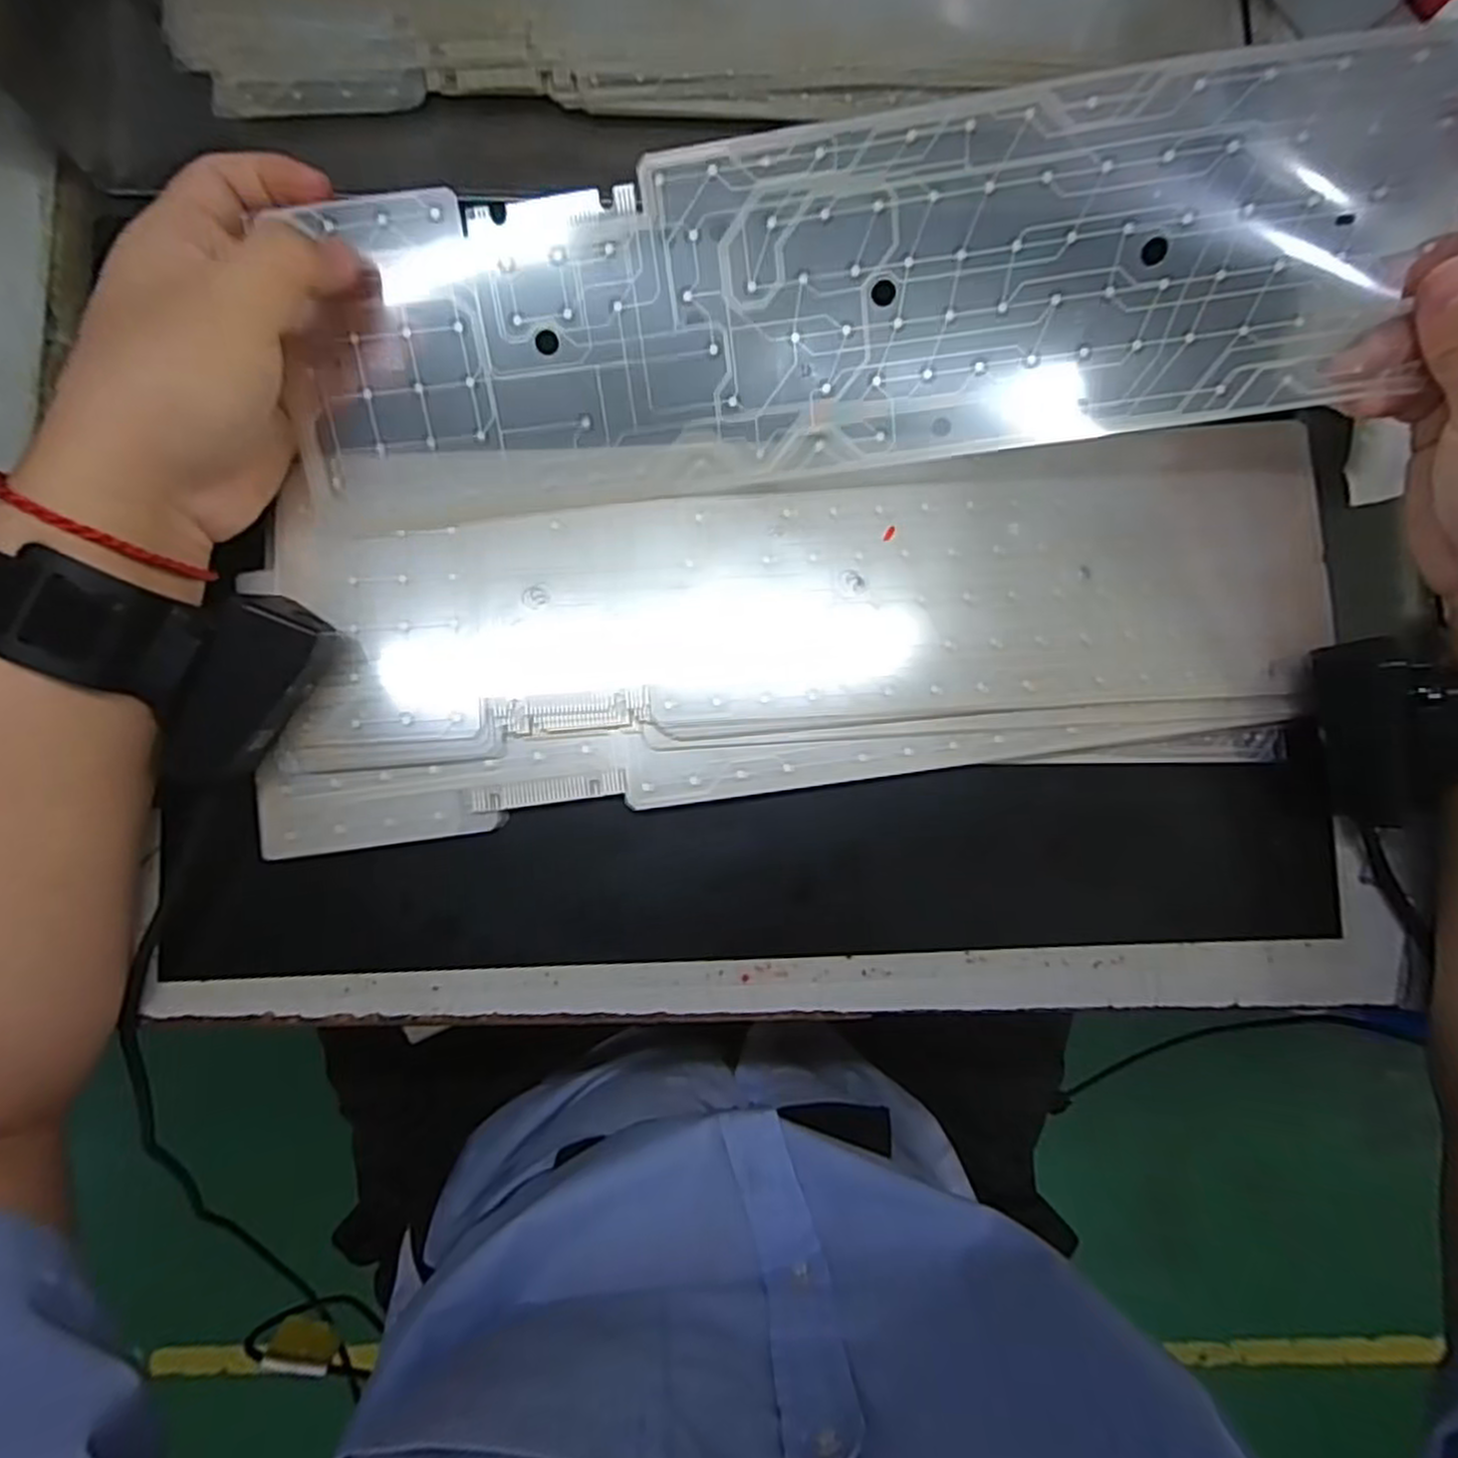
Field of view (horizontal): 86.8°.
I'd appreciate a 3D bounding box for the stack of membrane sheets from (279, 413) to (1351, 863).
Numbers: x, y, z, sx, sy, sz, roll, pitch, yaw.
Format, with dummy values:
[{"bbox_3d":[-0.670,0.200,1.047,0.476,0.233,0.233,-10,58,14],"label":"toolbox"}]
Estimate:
[{"bbox_3d":[0.037,-0.040,0.307,0.415,0.018,0.133,-4,86,-2],"label":"stack of membrane sheets"}]

